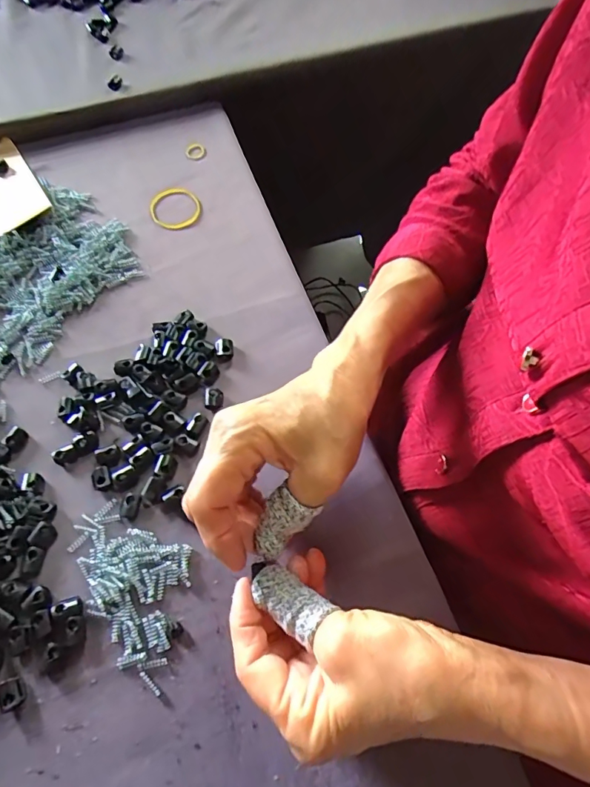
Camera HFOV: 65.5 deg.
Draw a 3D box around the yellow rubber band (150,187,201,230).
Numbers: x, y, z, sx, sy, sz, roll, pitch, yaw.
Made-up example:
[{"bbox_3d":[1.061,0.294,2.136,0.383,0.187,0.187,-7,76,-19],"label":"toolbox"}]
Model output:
[{"bbox_3d":[-0.107,-0.166,0.410,0.044,0.004,0.044,1,69,-2],"label":"yellow rubber band"}]

